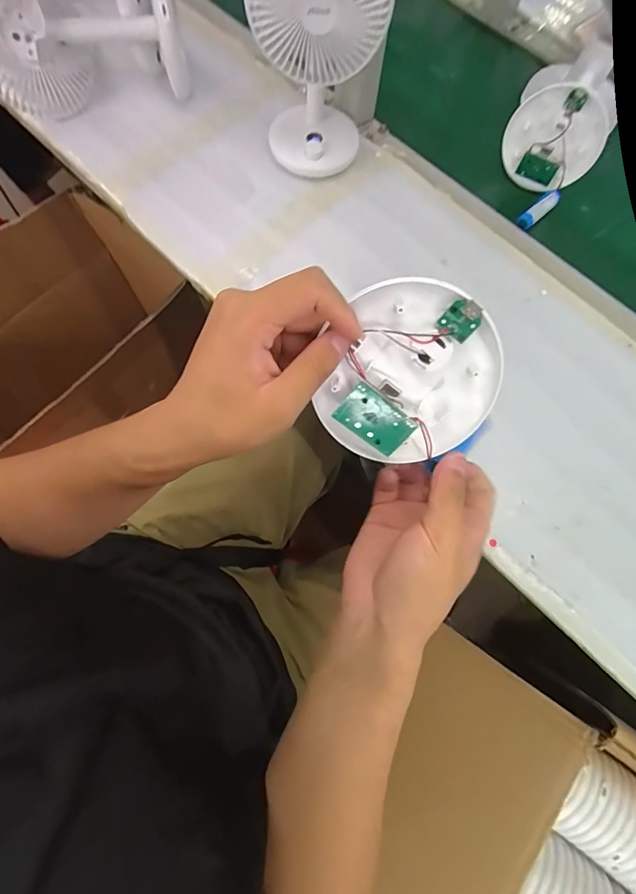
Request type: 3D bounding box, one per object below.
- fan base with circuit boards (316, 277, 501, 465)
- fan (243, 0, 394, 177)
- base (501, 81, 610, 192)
[{"bbox_3d":[0.056,-0.039,0.241,0.096,0.016,0.108,17,115,-6],"label":"fan base with circuit boards"},{"bbox_3d":[-0.003,-0.405,0.416,0.127,0.223,0.086,2,73,-4],"label":"fan"},{"bbox_3d":[0.281,-0.365,0.496,0.105,0.124,0.033,39,74,7],"label":"base"}]

